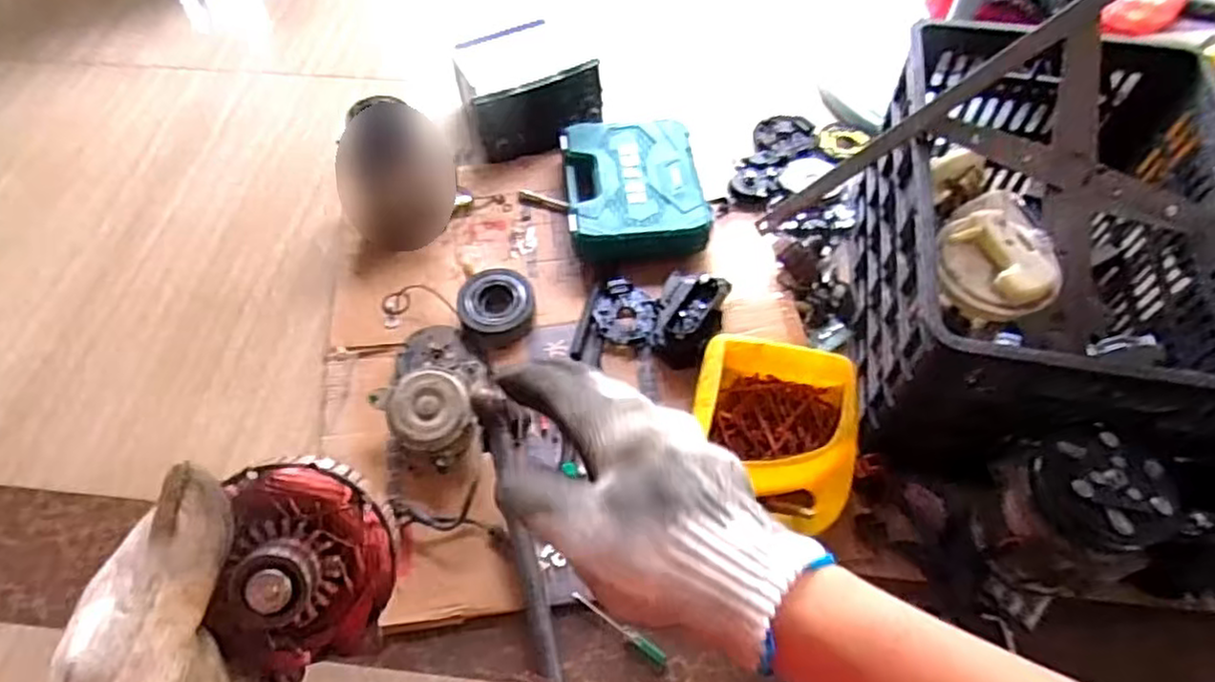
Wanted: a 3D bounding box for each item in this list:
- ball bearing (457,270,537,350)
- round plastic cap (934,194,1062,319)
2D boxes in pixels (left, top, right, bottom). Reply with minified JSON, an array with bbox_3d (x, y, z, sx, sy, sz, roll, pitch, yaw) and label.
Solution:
[{"bbox_3d":[-0.150,-0.044,0.952,0.098,0.037,0.104,-1,57,1],"label":"ball bearing"},{"bbox_3d":[0.397,-0.078,0.720,0.118,0.059,0.111,20,60,13],"label":"round plastic cap"}]

